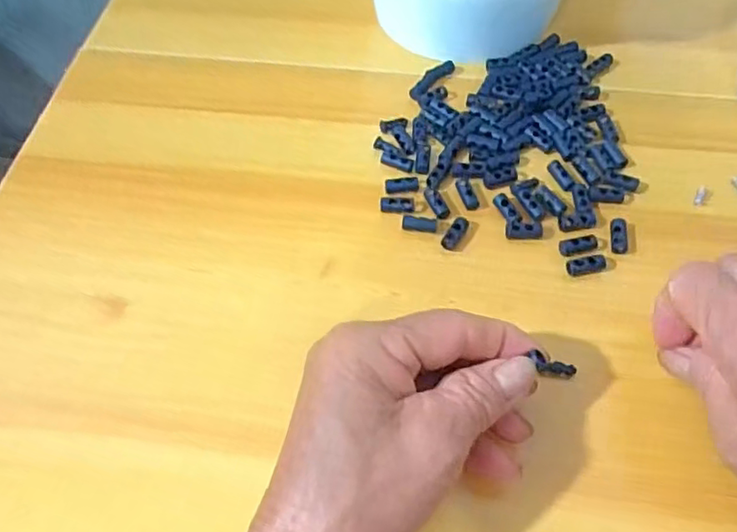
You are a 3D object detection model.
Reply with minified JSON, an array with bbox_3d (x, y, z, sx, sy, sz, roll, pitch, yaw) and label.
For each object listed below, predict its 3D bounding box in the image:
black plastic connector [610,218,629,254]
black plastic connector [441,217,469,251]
[{"bbox_3d":[0.128,-0.016,0.310,0.008,0.006,0.022,6,61,7],"label":"black plastic connector"},{"bbox_3d":[0.045,-0.017,0.312,0.008,0.005,0.020,26,65,17],"label":"black plastic connector"}]

